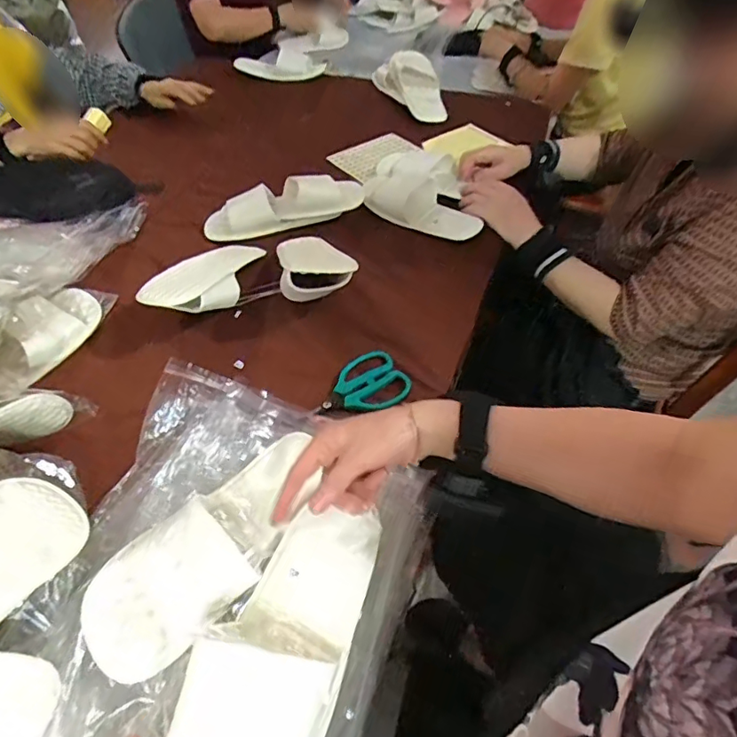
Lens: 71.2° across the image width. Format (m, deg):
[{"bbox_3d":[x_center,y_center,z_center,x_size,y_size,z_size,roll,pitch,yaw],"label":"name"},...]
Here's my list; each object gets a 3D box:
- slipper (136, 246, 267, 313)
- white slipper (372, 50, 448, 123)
[{"bbox_3d":[-0.216,-0.131,0.722,0.085,0.048,0.216,20,37,17],"label":"slipper"},{"bbox_3d":[0.098,-0.668,1.184,0.083,0.086,0.267,-19,52,-15],"label":"white slipper"}]

